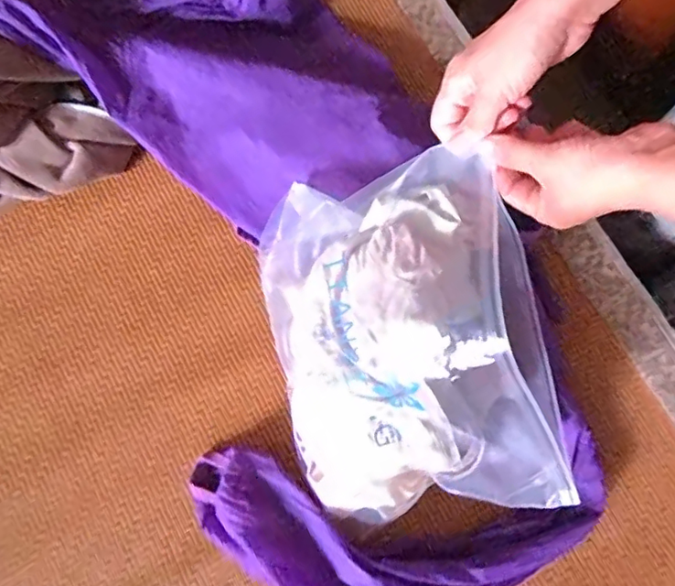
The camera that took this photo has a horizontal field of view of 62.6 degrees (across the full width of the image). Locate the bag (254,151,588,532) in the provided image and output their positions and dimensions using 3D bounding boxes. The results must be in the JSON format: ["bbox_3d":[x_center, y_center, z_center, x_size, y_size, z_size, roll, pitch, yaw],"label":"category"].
[{"bbox_3d":[0.059,0.033,0.427,0.213,0.114,0.264,-10,76,-4],"label":"bag"}]

